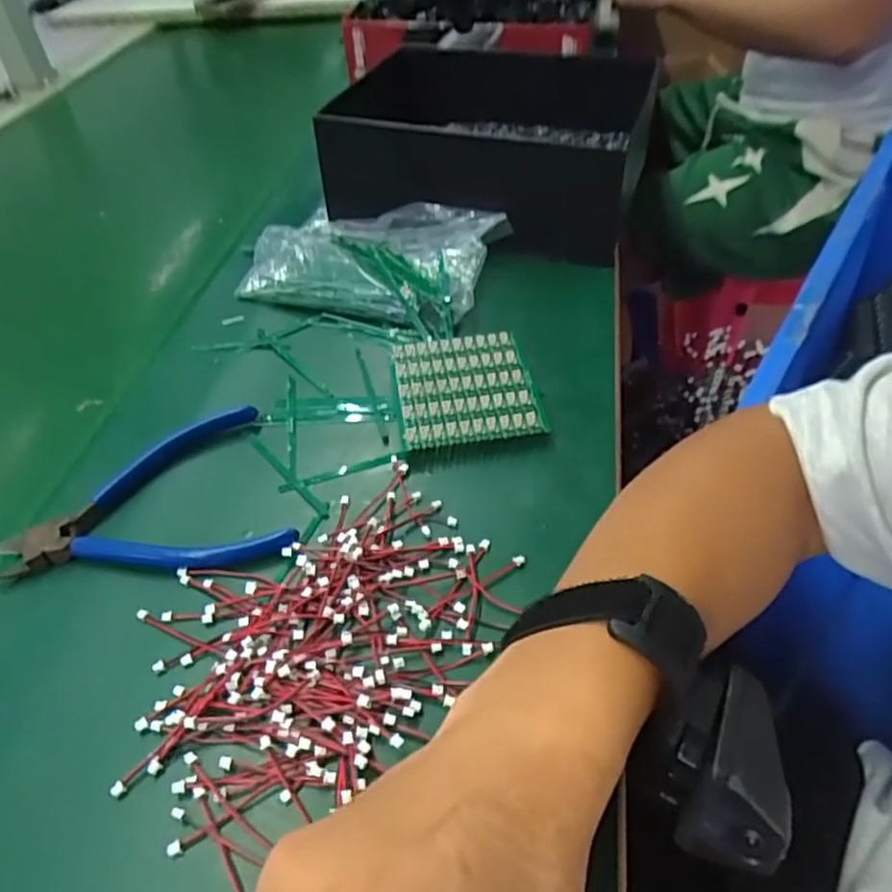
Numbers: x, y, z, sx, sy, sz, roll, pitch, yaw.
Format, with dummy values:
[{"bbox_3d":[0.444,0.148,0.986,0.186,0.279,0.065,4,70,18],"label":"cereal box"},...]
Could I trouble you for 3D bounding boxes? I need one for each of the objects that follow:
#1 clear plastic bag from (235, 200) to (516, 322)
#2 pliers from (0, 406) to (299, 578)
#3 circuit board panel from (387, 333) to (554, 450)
[{"bbox_3d":[-0.054,-0.139,0.506,0.170,0.028,0.109,12,48,17],"label":"clear plastic bag"},{"bbox_3d":[-0.157,0.030,0.364,0.140,0.015,0.103,-15,46,-9],"label":"pliers"},{"bbox_3d":[0.010,-0.033,0.410,0.080,0.015,0.085,-10,45,-3],"label":"circuit board panel"}]

